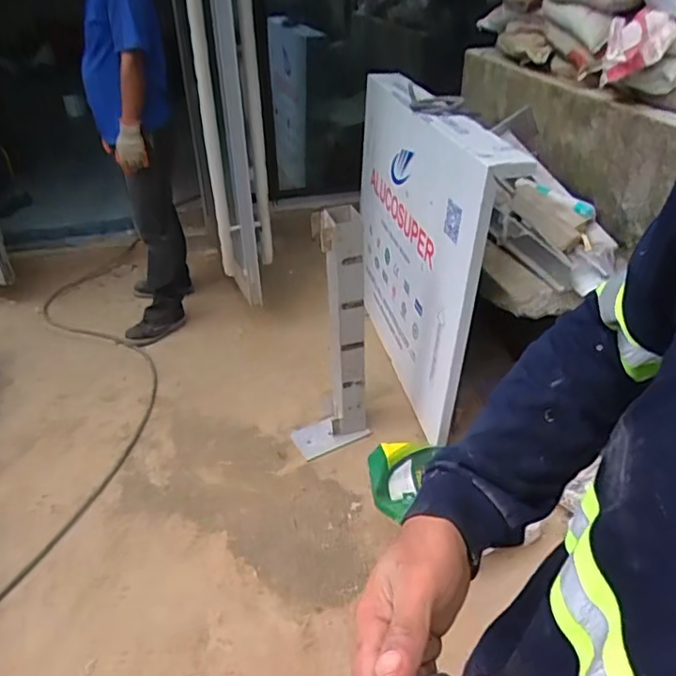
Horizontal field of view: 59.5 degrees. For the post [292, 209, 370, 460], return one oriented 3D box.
[{"bbox_3d":[-0.027,0.010,1.848,0.240,0.829,0.142,-15,37,-19],"label":"post"}]

